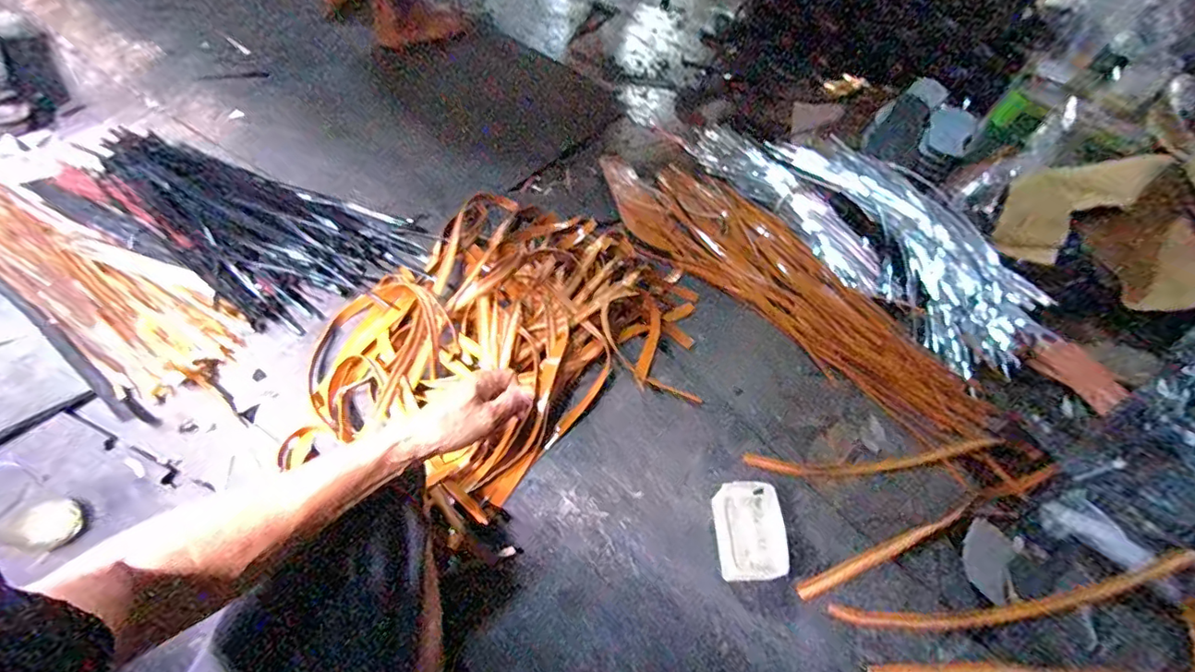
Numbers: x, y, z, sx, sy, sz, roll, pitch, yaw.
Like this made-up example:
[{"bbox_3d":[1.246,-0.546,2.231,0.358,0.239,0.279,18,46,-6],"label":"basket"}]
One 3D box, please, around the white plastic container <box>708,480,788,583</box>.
[{"bbox_3d":[0.172,0.225,0.619,0.075,0.048,0.103,1,53,-5],"label":"white plastic container"}]

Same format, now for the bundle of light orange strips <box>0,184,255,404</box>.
[{"bbox_3d":[-0.747,-0.102,0.772,0.577,0.030,0.154,34,59,11],"label":"bundle of light orange strips"}]

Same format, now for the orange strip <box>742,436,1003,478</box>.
[{"bbox_3d":[0.390,0.168,0.735,0.404,0.012,0.040,0,60,-15],"label":"orange strip"}]

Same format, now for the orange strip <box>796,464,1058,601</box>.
[{"bbox_3d":[0.432,0.238,0.681,0.448,0.046,0.021,-15,62,-18],"label":"orange strip"}]

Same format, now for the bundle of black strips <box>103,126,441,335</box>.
[{"bbox_3d":[-0.549,-0.221,0.868,0.613,0.047,0.279,39,60,14],"label":"bundle of black strips"}]

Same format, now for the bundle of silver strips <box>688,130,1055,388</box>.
[{"bbox_3d":[0.494,-0.254,0.991,0.302,0.118,0.716,-29,67,-25],"label":"bundle of silver strips"}]

